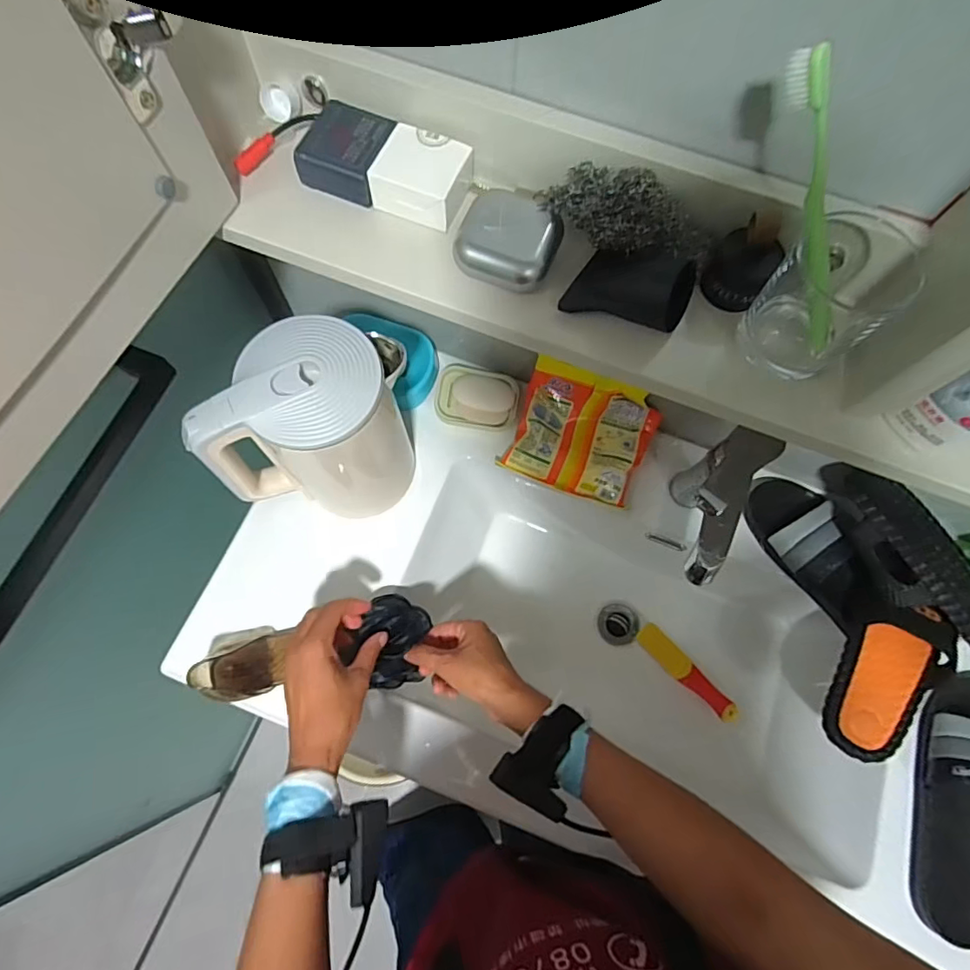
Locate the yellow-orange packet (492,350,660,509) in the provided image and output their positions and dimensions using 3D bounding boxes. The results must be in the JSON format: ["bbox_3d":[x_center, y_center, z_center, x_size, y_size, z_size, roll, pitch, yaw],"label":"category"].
[{"bbox_3d":[0.120,-0.060,0.664,0.167,0.054,0.129,19,72,4],"label":"yellow-orange packet"}]

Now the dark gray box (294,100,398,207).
[{"bbox_3d":[-0.103,-0.249,0.406,0.056,0.032,0.056,19,72,4],"label":"dark gray box"}]

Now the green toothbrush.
[{"bbox_3d":[0.192,-0.148,0.313,0.018,0.183,0.012,25,68,45],"label":"green toothbrush"}]

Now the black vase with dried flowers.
[{"bbox_3d":[0.094,-0.168,0.381,0.124,0.059,0.089,29,73,7],"label":"black vase with dried flowers"}]

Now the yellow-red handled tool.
[{"bbox_3d":[0.273,0.254,0.734,0.032,0.021,0.152,-39,78,-13],"label":"yellow-red handled tool"}]

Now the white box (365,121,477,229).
[{"bbox_3d":[-0.046,-0.231,0.410,0.066,0.036,0.062,19,72,4],"label":"white box"}]

